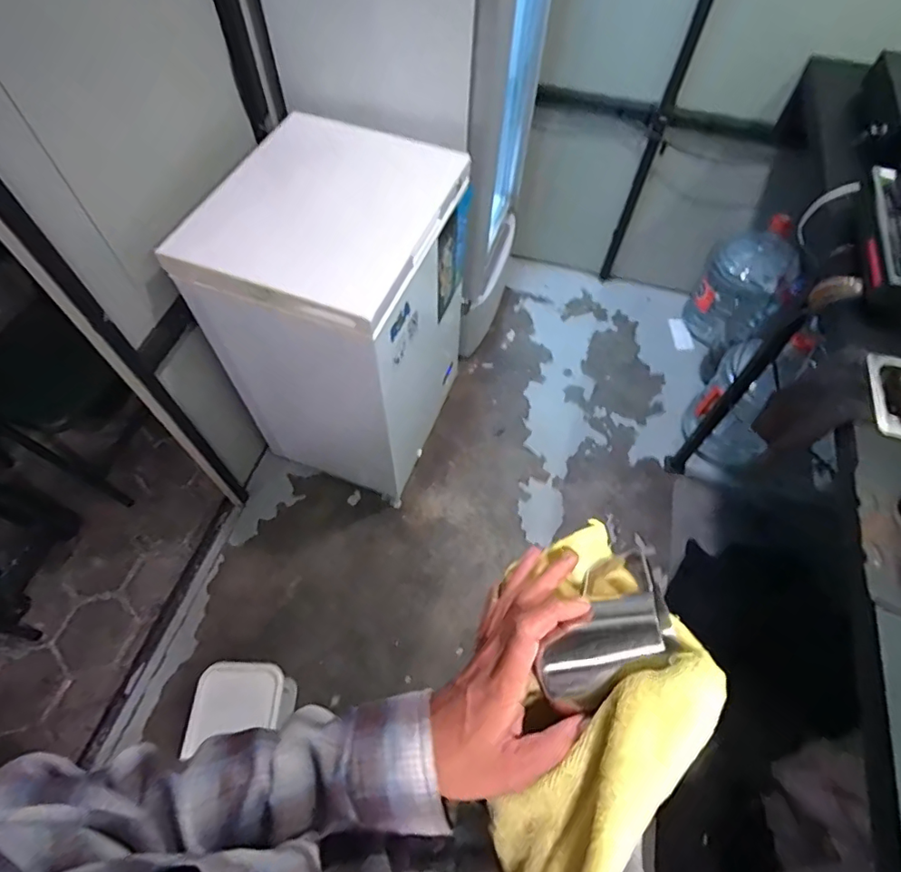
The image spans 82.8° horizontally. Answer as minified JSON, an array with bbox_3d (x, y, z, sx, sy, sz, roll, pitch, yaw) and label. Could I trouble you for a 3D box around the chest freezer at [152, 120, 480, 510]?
[{"bbox_3d":[-0.273,-0.328,1.527,0.493,0.890,0.643,19,61,10],"label":"chest freezer"}]

